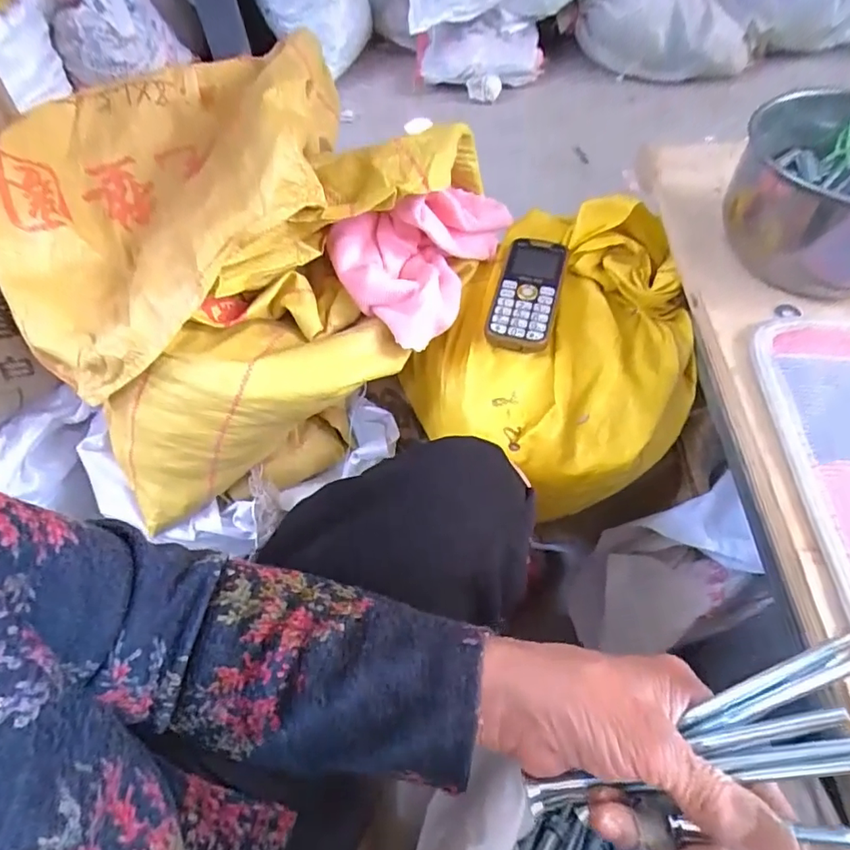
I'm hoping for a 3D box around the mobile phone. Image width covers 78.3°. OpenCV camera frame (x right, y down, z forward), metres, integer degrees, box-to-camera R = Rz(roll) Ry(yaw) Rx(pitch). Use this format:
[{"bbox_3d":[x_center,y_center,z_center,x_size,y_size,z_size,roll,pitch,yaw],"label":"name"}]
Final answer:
[{"bbox_3d":[0.099,-0.130,0.506,0.060,0.015,0.139,14,63,9],"label":"mobile phone"}]

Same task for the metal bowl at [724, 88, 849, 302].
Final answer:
[{"bbox_3d":[0.343,-0.195,0.425,0.158,0.092,0.163,-2,55,3],"label":"metal bowl"}]

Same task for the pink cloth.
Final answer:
[{"bbox_3d":[-0.010,-0.175,0.499,0.124,0.082,0.191,22,61,17],"label":"pink cloth"}]

